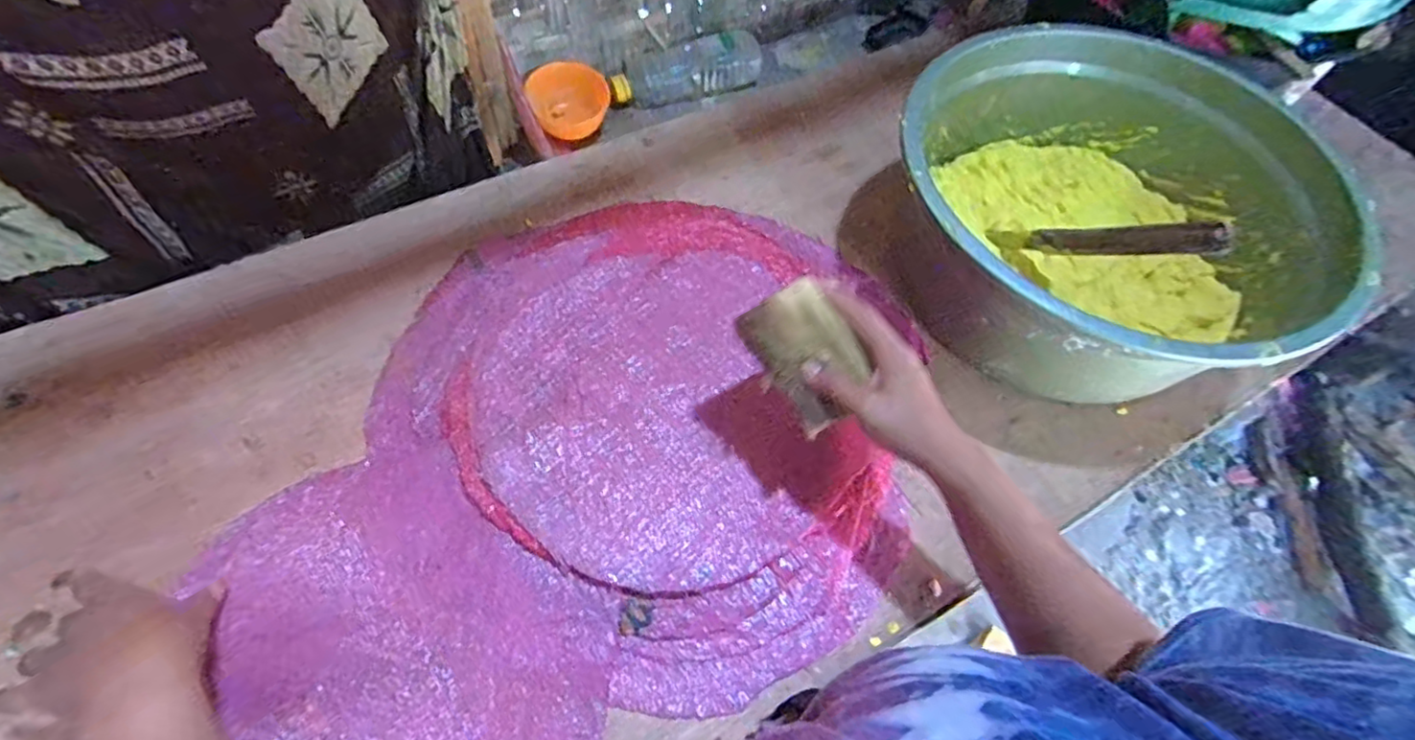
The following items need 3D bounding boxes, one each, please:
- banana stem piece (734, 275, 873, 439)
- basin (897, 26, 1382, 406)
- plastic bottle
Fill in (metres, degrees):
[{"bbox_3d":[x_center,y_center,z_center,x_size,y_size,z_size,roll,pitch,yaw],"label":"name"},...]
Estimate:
[{"bbox_3d":[0.077,-0.013,0.489,0.064,0.052,0.098,-30,67,-20],"label":"banana stem piece"},{"bbox_3d":[0.393,-0.154,0.678,0.410,0.185,0.379,2,60,-3],"label":"basin"},{"bbox_3d":[-0.035,-0.444,0.949,0.225,0.063,0.079,-21,64,-15],"label":"plastic bottle"}]

